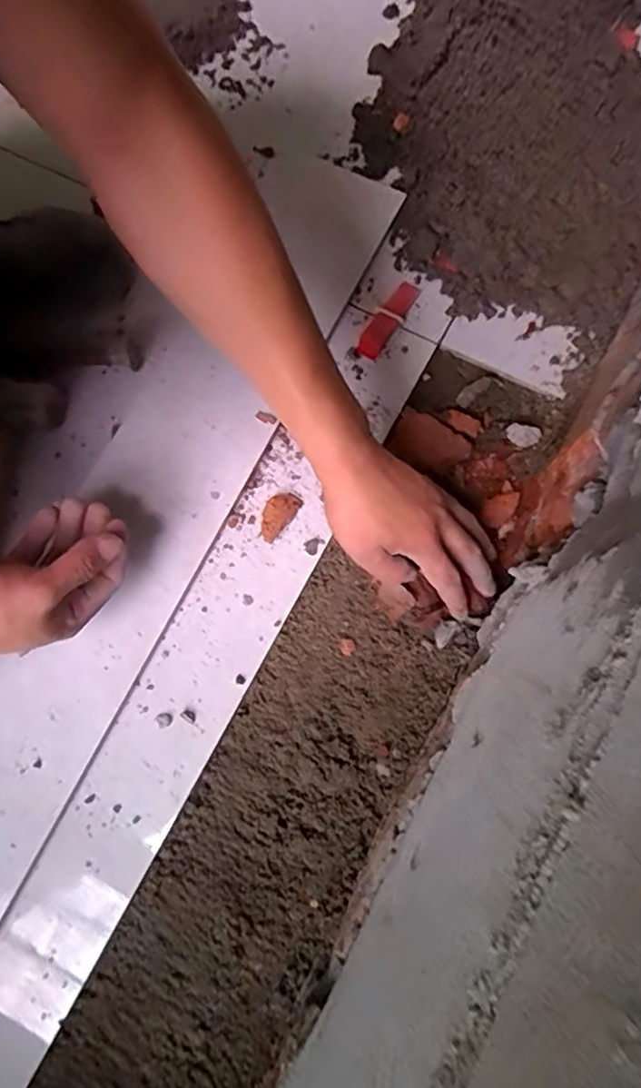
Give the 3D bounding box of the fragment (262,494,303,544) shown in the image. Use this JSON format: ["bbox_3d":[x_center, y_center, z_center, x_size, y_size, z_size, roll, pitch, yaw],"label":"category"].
[{"bbox_3d":[-0.037,-0.026,0.504,0.023,0.015,0.046,41,80,9],"label":"fragment"}]

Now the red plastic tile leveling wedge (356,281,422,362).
[{"bbox_3d":[0.065,-0.213,0.553,0.024,0.008,0.088,33,79,8],"label":"red plastic tile leveling wedge"}]

